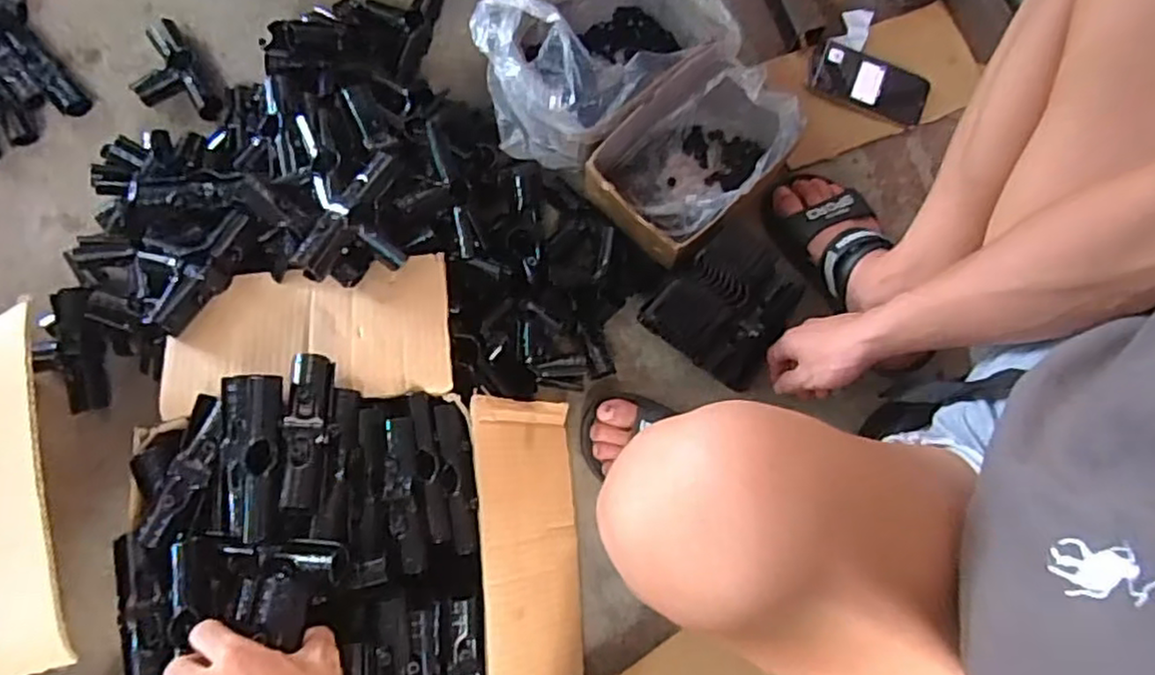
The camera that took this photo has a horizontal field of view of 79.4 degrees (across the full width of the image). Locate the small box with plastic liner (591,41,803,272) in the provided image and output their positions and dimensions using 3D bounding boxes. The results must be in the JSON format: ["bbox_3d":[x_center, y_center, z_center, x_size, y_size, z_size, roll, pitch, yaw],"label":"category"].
[{"bbox_3d":[0.124,-0.189,0.760,0.204,0.112,0.150,-42,80,-9],"label":"small box with plastic liner"}]

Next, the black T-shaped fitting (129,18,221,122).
[{"bbox_3d":[-0.487,-0.307,0.828,0.076,0.029,0.134,-31,79,-7],"label":"black T-shaped fitting"}]

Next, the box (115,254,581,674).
[{"bbox_3d":[-0.190,0.211,0.608,0.367,0.154,0.551,-4,77,-1],"label":"box"}]

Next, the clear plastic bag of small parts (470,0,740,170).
[{"bbox_3d":[0.031,-0.323,0.789,0.289,0.160,0.187,-37,80,-8],"label":"clear plastic bag of small parts"}]

